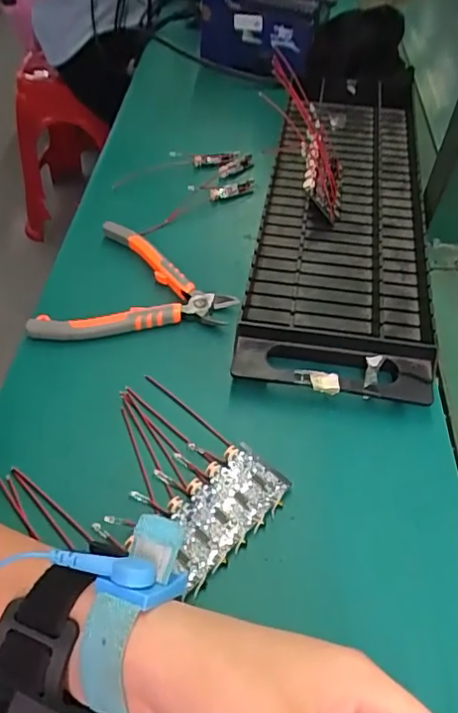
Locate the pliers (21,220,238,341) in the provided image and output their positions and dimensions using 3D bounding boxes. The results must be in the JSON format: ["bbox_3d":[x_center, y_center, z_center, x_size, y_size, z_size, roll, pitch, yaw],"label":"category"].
[{"bbox_3d":[-0.067,-0.047,0.434,0.135,0.013,0.124,19,53,14],"label":"pliers"}]

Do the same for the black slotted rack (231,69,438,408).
[{"bbox_3d":[0.104,-0.145,0.511,0.142,0.034,0.441,7,51,5],"label":"black slotted rack"}]

